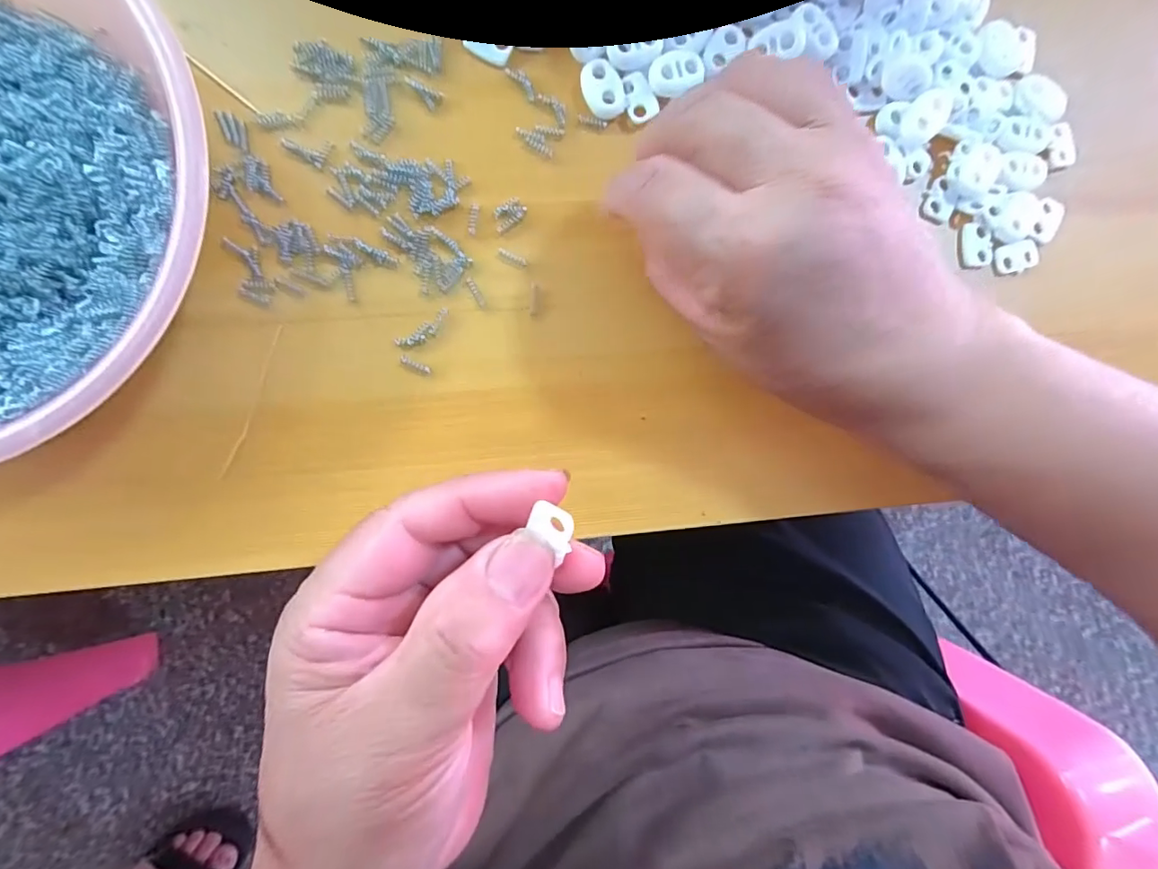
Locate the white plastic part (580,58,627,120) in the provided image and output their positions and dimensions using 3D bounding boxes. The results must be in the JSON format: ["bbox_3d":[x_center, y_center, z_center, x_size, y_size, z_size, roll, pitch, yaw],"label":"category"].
[{"bbox_3d":[0.010,-0.135,0.204,0.015,0.004,0.021,-17,92,-5],"label":"white plastic part"}]

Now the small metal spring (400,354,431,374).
[{"bbox_3d":[-0.062,-0.026,0.197,0.012,0.004,0.004,26,87,-5],"label":"small metal spring"}]

